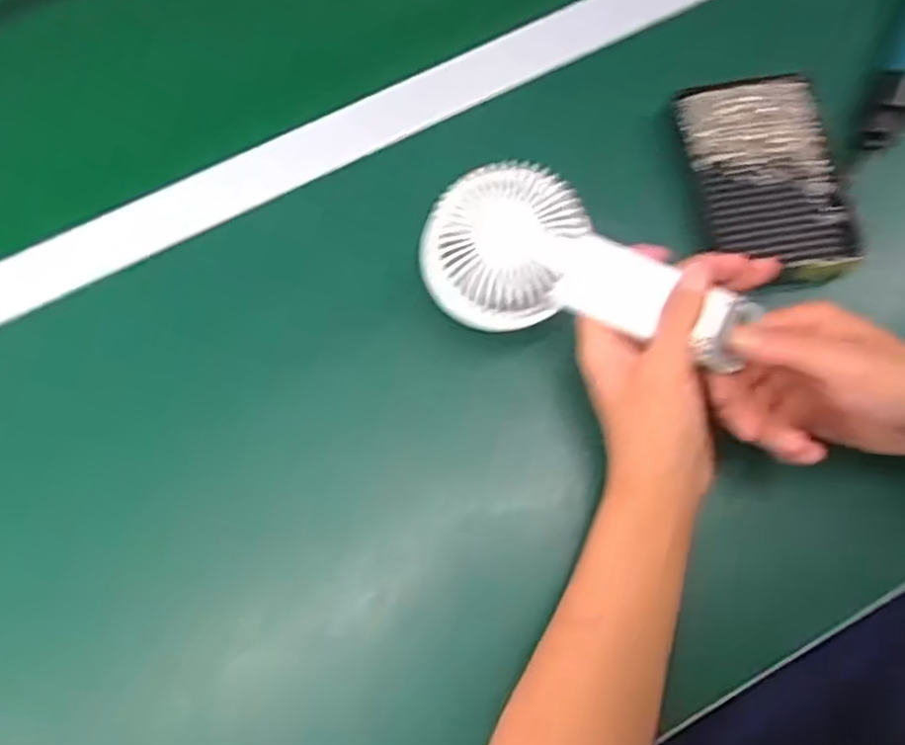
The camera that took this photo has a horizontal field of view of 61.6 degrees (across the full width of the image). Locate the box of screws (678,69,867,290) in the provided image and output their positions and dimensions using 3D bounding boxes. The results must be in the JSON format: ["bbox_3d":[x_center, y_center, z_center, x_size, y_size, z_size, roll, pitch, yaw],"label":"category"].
[{"bbox_3d":[0.205,-0.123,0.499,0.087,0.034,0.139,-11,73,-4],"label":"box of screws"}]

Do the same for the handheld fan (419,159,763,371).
[{"bbox_3d":[0.071,-0.056,0.416,0.174,0.047,0.077,19,73,2],"label":"handheld fan"}]

